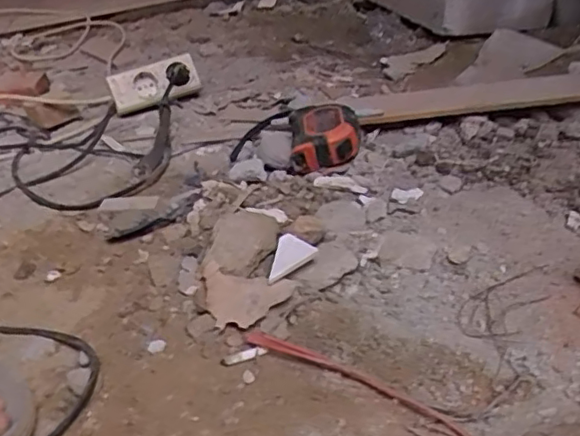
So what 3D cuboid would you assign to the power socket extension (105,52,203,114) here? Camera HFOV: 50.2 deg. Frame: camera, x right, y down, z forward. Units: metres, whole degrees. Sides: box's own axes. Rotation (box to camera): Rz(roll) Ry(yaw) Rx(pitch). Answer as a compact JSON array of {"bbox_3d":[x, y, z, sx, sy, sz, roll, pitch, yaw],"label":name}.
[{"bbox_3d":[-0.208,-0.206,0.956,0.131,0.065,0.037,-17,-1,-1],"label":"power socket extension"}]

